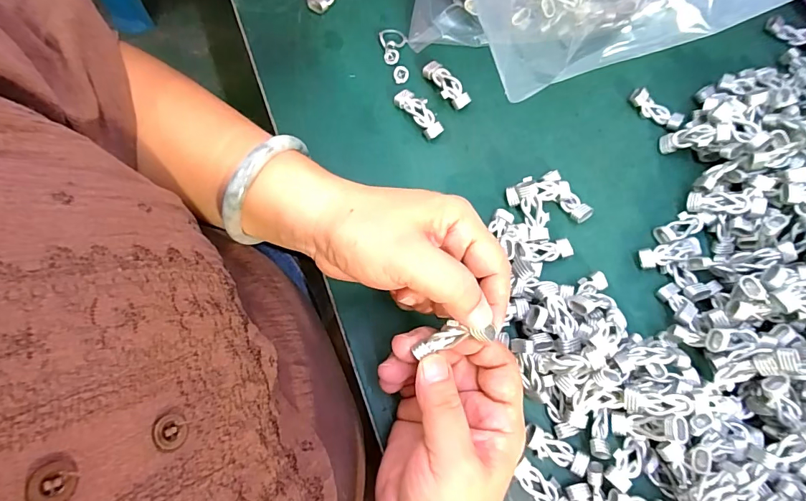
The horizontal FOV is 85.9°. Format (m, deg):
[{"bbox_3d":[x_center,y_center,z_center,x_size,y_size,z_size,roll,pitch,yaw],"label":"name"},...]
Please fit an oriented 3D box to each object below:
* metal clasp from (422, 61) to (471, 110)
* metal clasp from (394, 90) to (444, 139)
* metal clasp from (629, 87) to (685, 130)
[{"bbox_3d":[0.034,-0.132,0.346,0.017,0.010,0.046,-39,80,-10],"label":"metal clasp"},{"bbox_3d":[0.013,-0.107,0.339,0.017,0.009,0.046,-41,80,-10],"label":"metal clasp"},{"bbox_3d":[0.206,-0.115,0.352,0.045,0.012,0.014,36,78,7],"label":"metal clasp"}]

